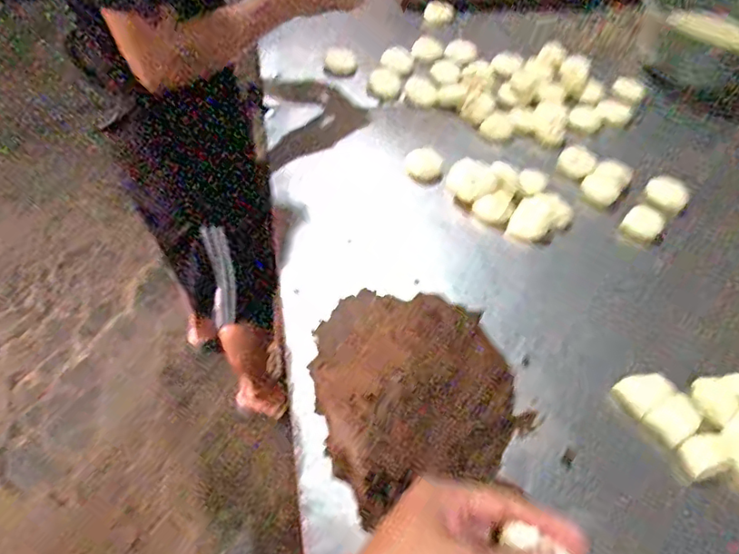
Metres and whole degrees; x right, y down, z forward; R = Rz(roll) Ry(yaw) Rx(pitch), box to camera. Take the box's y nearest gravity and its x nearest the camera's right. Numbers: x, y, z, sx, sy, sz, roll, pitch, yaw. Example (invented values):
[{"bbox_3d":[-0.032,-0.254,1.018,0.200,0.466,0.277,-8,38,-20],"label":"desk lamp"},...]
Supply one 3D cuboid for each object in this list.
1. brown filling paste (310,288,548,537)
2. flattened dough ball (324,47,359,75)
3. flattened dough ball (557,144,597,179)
[{"bbox_3d":[0.033,0.104,0.649,0.225,0.092,0.270,-31,59,-27],"label":"brown filling paste"},{"bbox_3d":[-0.054,-0.413,1.109,0.059,0.027,0.045,3,50,-3],"label":"flattened dough ball"},{"bbox_3d":[0.344,-0.189,0.963,0.056,0.030,0.053,3,50,-3],"label":"flattened dough ball"}]

